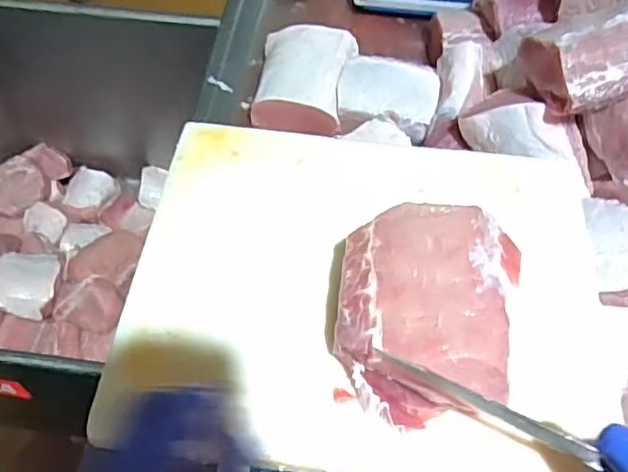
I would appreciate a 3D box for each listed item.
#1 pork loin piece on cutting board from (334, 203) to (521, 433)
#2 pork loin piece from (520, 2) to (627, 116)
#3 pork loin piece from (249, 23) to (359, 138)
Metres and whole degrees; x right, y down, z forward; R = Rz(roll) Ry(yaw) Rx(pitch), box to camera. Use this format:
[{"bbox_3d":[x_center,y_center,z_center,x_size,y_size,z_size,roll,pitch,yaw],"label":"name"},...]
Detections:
[{"bbox_3d":[0.080,0.051,0.446,0.124,0.049,0.159,10,55,4],"label":"pork loin piece on cutting board"},{"bbox_3d":[0.331,-0.193,0.653,0.179,0.071,0.107,-8,56,-9],"label":"pork loin piece"},{"bbox_3d":[-0.011,-0.221,0.834,0.129,0.059,0.172,7,55,1],"label":"pork loin piece"}]

